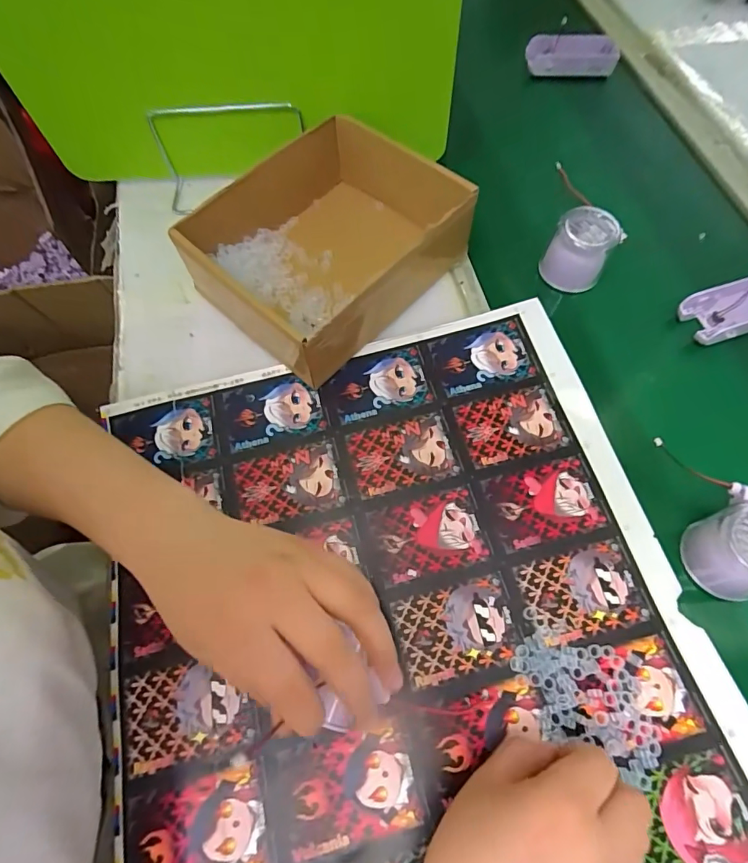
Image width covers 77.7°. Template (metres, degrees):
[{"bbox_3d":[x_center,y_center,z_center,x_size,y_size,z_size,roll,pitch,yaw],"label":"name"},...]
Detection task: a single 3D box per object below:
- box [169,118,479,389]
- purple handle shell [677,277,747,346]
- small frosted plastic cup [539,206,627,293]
[{"bbox_3d":[-0.048,-0.174,0.418,0.186,0.089,0.209,39,72,16],"label":"box"},{"bbox_3d":[0.348,-0.118,0.431,0.112,0.022,0.047,-17,67,-7],"label":"purple handle shell"},{"bbox_3d":[0.202,-0.179,0.452,0.055,0.057,0.055,0,66,1],"label":"small frosted plastic cup"}]

